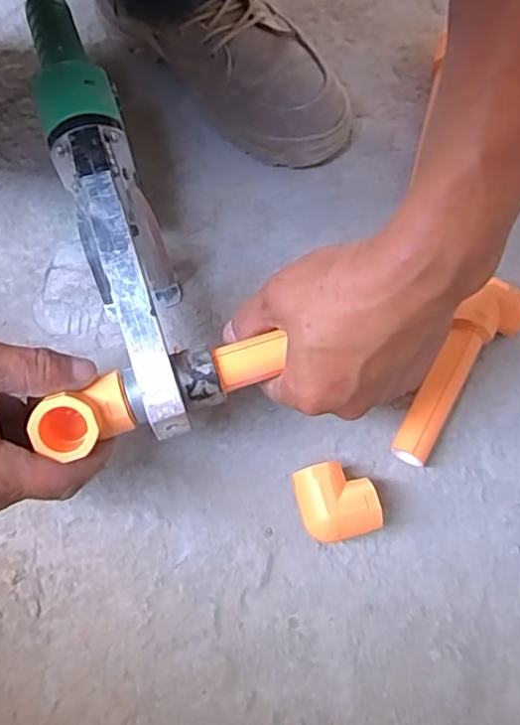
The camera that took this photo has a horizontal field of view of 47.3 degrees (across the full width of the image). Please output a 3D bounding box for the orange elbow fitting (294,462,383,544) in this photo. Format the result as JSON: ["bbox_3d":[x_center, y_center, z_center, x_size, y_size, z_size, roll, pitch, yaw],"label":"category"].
[{"bbox_3d":[0.050,0.093,0.396,0.050,0.037,0.048,-12,70,-5],"label":"orange elbow fitting"}]

